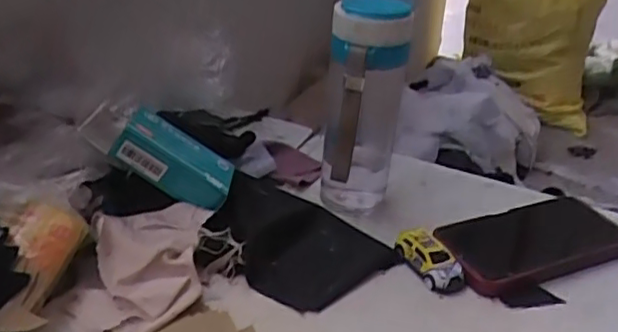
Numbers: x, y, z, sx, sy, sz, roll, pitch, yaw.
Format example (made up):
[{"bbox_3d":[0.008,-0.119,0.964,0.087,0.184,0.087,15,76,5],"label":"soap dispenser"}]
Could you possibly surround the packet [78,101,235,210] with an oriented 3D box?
[{"bbox_3d":[-0.124,-0.015,0.532,0.127,0.032,0.055,31,32,-7],"label":"packet"}]

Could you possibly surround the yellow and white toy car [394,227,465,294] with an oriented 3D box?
[{"bbox_3d":[0.096,0.075,0.496,0.030,0.023,0.058,-12,34,-23],"label":"yellow and white toy car"}]

